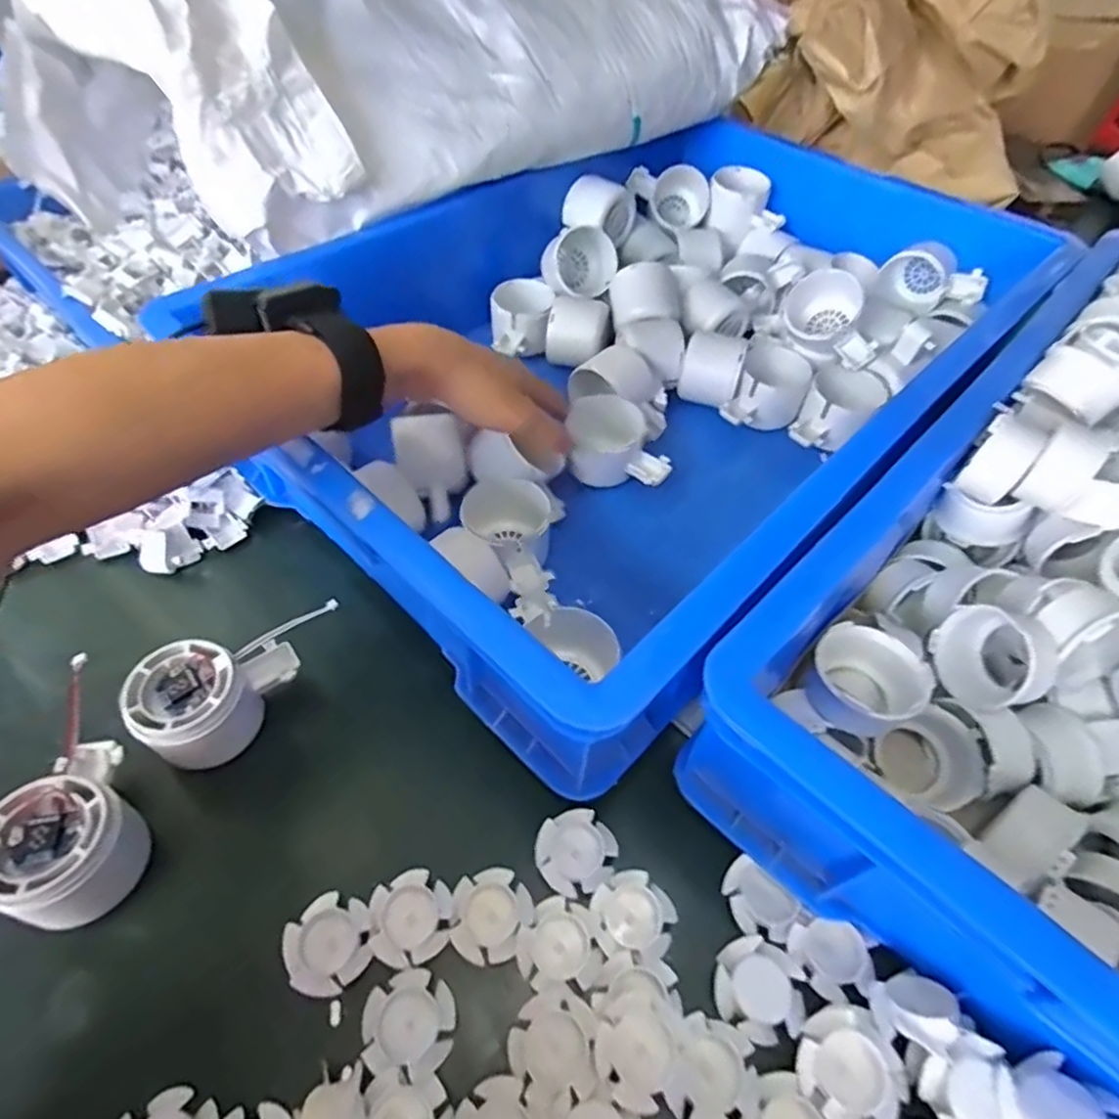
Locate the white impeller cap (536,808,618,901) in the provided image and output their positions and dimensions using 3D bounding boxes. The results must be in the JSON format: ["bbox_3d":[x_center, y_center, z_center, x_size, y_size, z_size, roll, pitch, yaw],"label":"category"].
[{"bbox_3d":[0.009,0.154,0.335,0.040,0.012,0.040,1,53,-1],"label":"white impeller cap"}]

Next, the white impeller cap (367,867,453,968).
[{"bbox_3d":[-0.073,0.177,0.314,0.038,0.012,0.040,1,53,-1],"label":"white impeller cap"}]

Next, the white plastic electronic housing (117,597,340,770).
[{"bbox_3d":[-0.176,0.071,0.366,0.112,0.054,0.061,-31,60,-23],"label":"white plastic electronic housing"}]

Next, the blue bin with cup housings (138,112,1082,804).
[{"bbox_3d":[0.085,-0.172,0.512,0.409,0.124,0.601,39,61,24],"label":"blue bin with cup housings"}]

